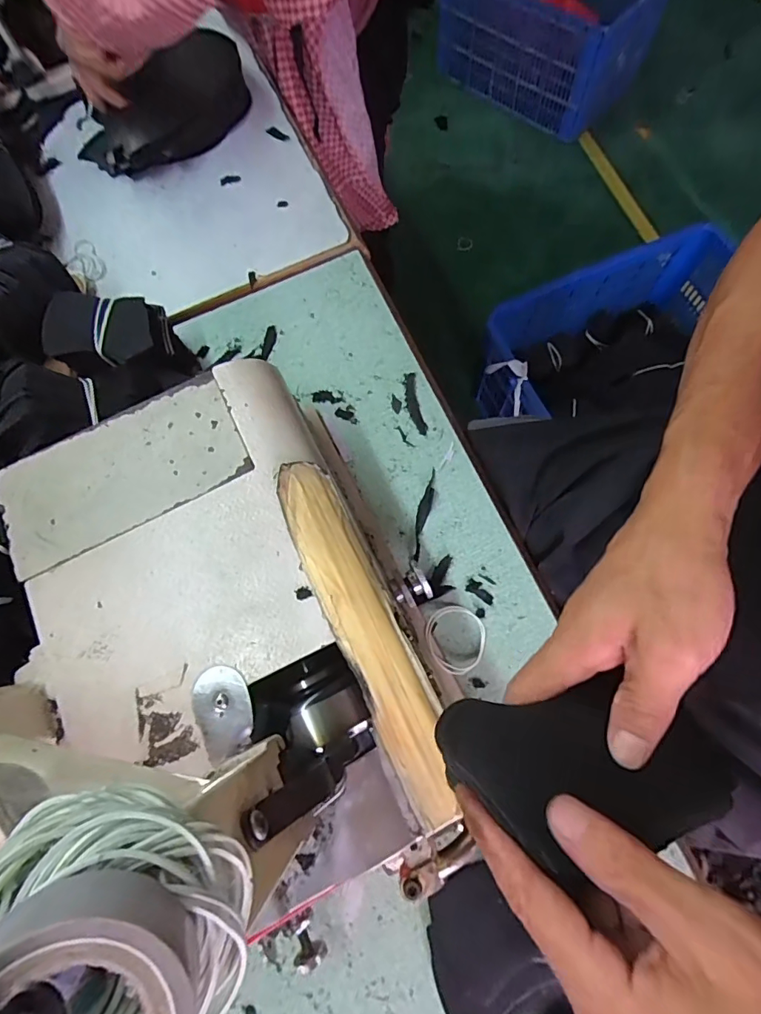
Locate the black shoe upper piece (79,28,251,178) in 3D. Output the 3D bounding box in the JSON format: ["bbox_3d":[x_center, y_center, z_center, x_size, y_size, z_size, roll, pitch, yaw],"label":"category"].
[{"bbox_3d":[-0.259,-0.494,0.597,0.234,0.053,0.106,-37,76,-9],"label":"black shoe upper piece"}]

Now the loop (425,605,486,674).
[{"bbox_3d":[0.068,0.119,0.431,0.055,0.011,0.058,-1,73,2],"label":"loop"}]

